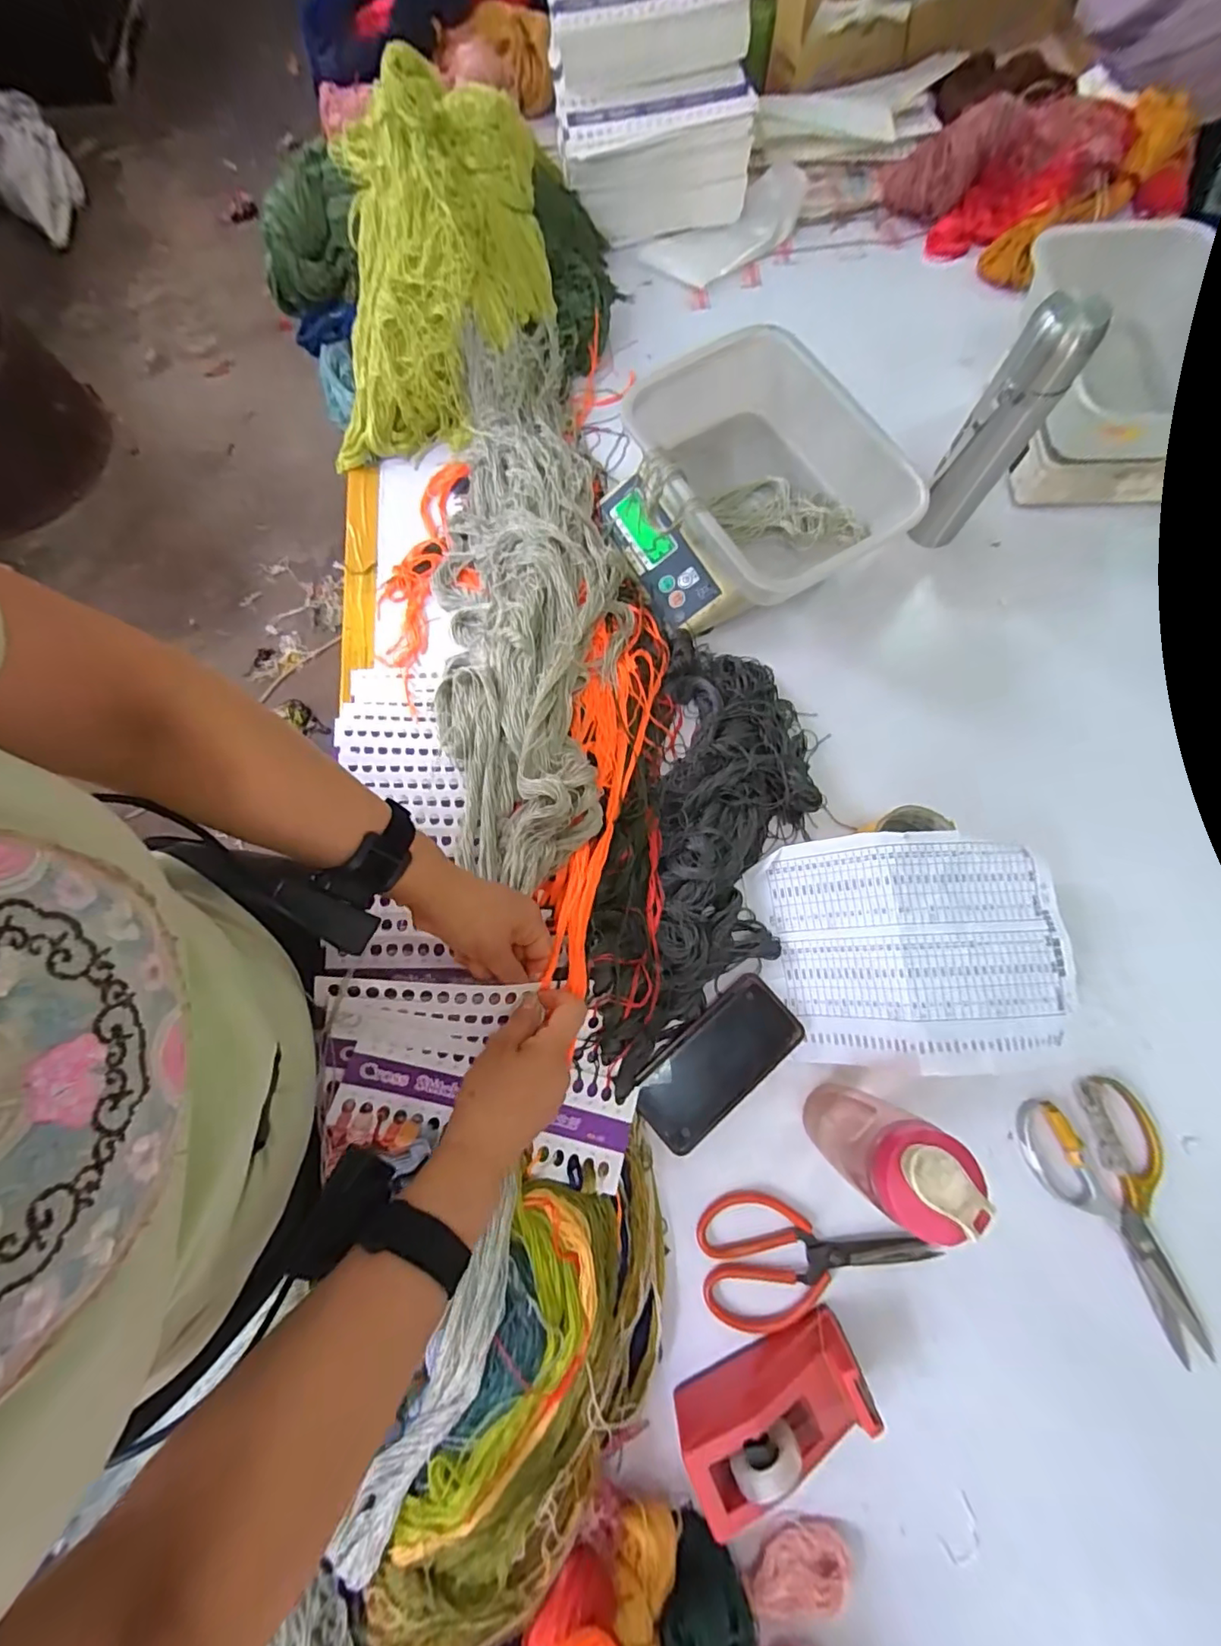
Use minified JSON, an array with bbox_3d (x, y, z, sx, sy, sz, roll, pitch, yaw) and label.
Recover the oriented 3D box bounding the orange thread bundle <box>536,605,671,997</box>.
[{"bbox_3d":[-0.009,-0.040,0.558,0.078,0.045,0.390,10,72,2],"label":"orange thread bundle"}]

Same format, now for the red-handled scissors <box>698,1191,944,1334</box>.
[{"bbox_3d":[0.180,0.390,0.491,0.200,0.009,0.101,4,75,2],"label":"red-handled scissors"}]

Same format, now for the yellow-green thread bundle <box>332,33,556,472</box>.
[{"bbox_3d":[-0.224,-0.663,0.670,0.277,0.107,0.451,18,97,4],"label":"yellow-green thread bundle"}]

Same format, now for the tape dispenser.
[{"bbox_3d":[0.130,0.463,0.436,0.148,0.070,0.057,-25,76,-6],"label":"tape dispenser"}]

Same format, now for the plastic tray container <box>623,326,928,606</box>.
[{"bbox_3d":[0.153,-0.354,0.579,0.222,0.083,0.267,-24,76,-6],"label":"plastic tray container"}]

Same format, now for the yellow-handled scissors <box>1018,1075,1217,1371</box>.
[{"bbox_3d":[0.459,0.349,0.493,0.117,0.013,0.217,-19,76,-5],"label":"yellow-handled scissors"}]

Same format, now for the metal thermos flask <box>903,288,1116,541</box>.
[{"bbox_3d":[0.389,-0.393,0.573,0.068,0.231,0.049,39,79,9],"label":"metal thermos flask"}]

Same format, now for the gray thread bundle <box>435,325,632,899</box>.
[{"bbox_3d":[-0.088,-0.256,0.617,0.205,0.068,0.674,-1,75,0],"label":"gray thread bundle"}]

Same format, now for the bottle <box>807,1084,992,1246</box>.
[{"bbox_3d":[0.204,0.249,0.428,0.056,0.199,0.061,0,75,0],"label":"bottle"}]

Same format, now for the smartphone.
[{"bbox_3d":[0.100,0.227,0.527,0.167,0.018,0.078,-40,78,-10],"label":"smartphone"}]

